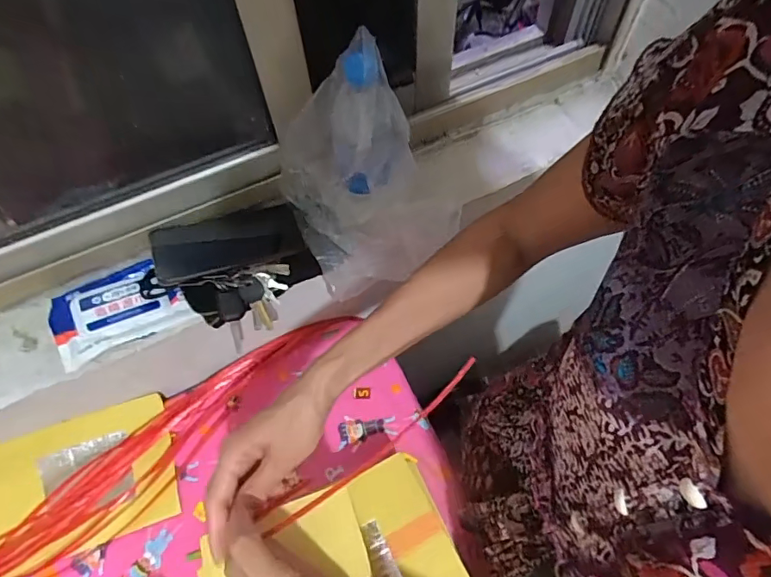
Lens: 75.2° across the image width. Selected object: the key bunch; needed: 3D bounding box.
[{"bbox_3d":[-0.152,0.014,0.596,0.089,0.046,0.067,-18,65,-7],"label":"key bunch"}]

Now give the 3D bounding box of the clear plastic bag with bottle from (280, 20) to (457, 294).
[{"bbox_3d":[-0.016,-0.123,0.555,0.189,0.250,0.145,-18,65,-6],"label":"clear plastic bag with bottle"}]

